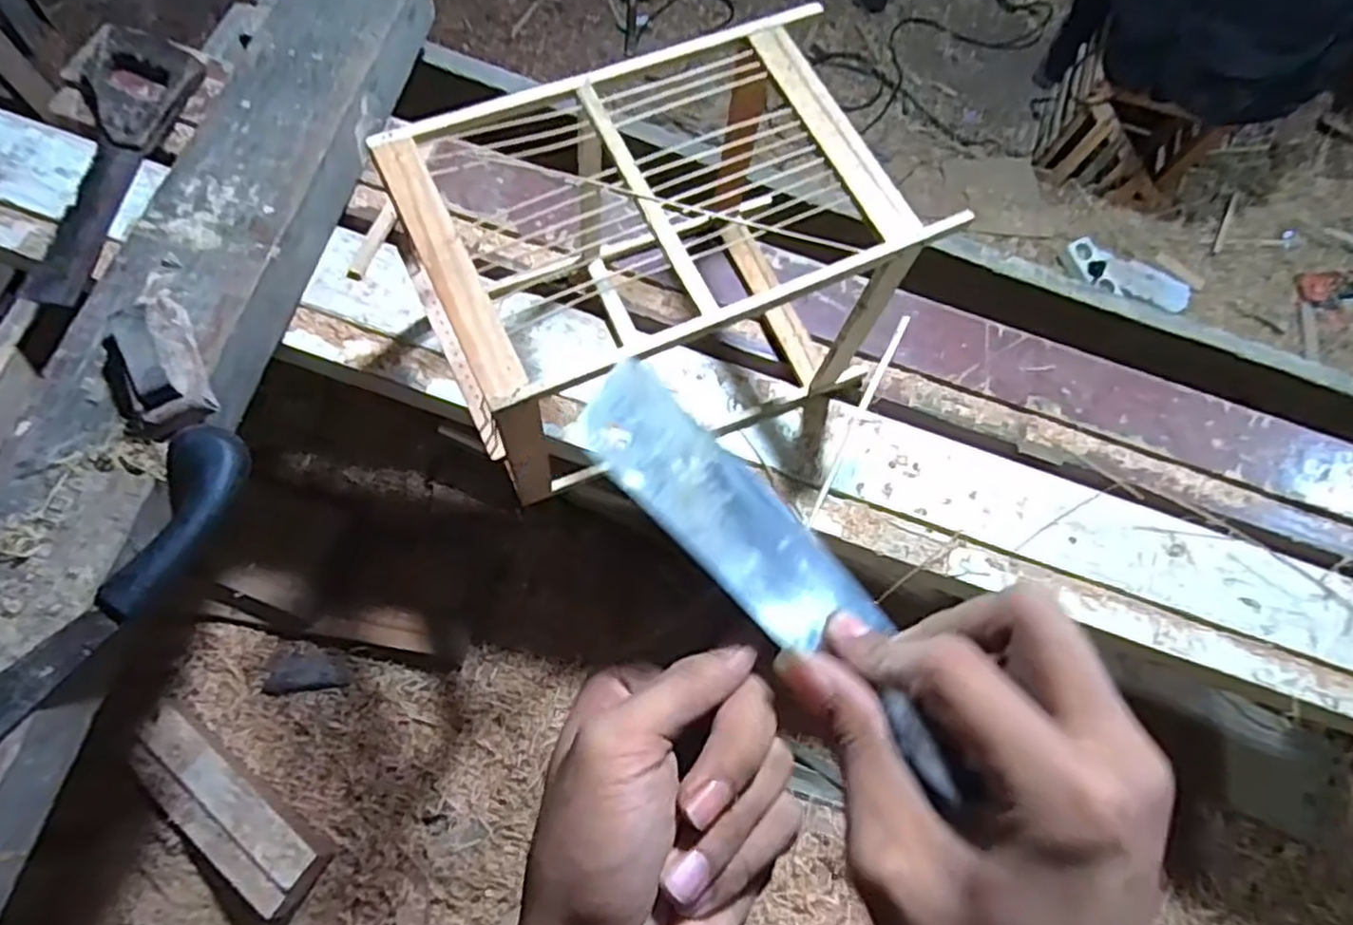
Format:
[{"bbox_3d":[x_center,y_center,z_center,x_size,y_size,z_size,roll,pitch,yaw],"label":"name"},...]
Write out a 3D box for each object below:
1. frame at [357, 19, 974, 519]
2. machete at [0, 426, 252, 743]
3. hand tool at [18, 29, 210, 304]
[{"bbox_3d":[-0.012,-0.146,0.595,0.343,0.233,0.227,-24,72,-15],"label":"frame"},{"bbox_3d":[-0.414,0.126,0.470,0.058,0.035,0.359,29,68,6],"label":"machete"},{"bbox_3d":[-0.559,-0.293,0.699,0.100,0.030,0.301,12,67,-1],"label":"hand tool"}]

